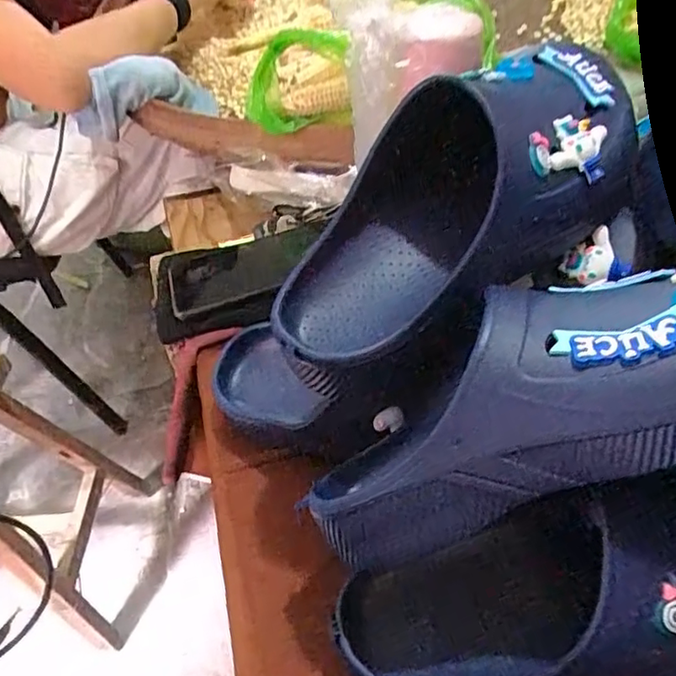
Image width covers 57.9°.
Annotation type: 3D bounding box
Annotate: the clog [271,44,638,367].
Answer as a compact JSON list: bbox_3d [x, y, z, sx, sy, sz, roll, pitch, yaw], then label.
[{"bbox_3d":[0.078,-0.089,0.375,0.286,0.113,0.112,-40,54,-9],"label":"clog"}]

